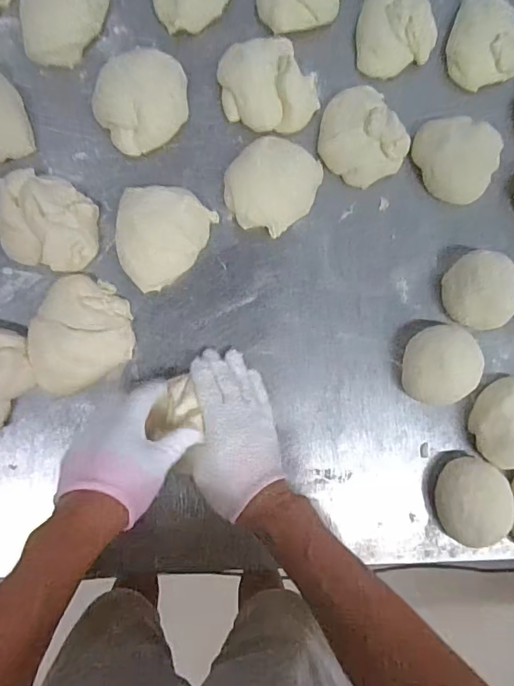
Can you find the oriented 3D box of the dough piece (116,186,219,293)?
[{"bbox_3d":[-0.100,-0.116,0.513,0.109,0.039,0.112,-2,87,-7],"label":"dough piece"}]

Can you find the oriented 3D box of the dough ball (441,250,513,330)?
[{"bbox_3d":[0.270,-0.062,0.548,0.087,0.045,0.085,1,86,-8],"label":"dough ball"}]

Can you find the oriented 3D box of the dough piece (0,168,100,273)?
[{"bbox_3d":[-0.225,-0.132,0.488,0.111,0.041,0.101,11,85,-7],"label":"dough piece"}]

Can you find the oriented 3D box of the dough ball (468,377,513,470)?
[{"bbox_3d":[0.305,0.097,0.551,0.092,0.056,0.103,22,84,-5],"label":"dough ball"}]

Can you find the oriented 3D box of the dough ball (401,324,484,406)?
[{"bbox_3d":[0.218,0.027,0.539,0.086,0.036,0.087,1,86,-8],"label":"dough ball"}]

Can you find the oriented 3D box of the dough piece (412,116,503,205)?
[{"bbox_3d":[0.245,-0.228,0.556,0.098,0.044,0.105,1,86,-8],"label":"dough piece"}]

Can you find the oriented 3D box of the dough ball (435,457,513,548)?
[{"bbox_3d":[0.251,0.183,0.527,0.082,0.048,0.096,-14,88,-8],"label":"dough ball"}]

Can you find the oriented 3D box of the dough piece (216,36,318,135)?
[{"bbox_3d":[0.017,-0.303,0.536,0.116,0.037,0.107,-18,88,-9],"label":"dough piece"}]

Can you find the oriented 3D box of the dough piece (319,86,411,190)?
[{"bbox_3d":[0.125,-0.246,0.547,0.097,0.036,0.106,1,86,-8],"label":"dough piece"}]

